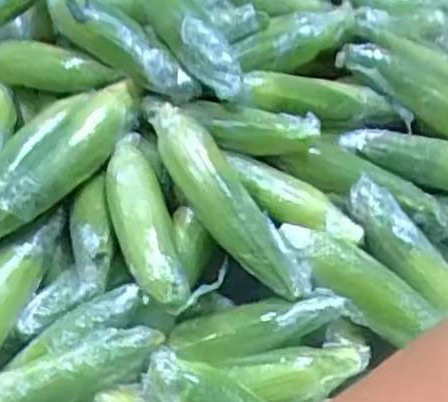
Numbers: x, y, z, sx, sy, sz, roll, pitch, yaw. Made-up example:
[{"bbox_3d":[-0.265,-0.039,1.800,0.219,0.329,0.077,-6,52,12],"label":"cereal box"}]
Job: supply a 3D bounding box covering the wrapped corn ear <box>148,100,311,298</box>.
[{"bbox_3d":[-0.003,-0.003,0.748,0.052,0.043,0.249,-22,68,-40],"label":"wrapped corn ear"}]

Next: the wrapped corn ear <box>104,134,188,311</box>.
[{"bbox_3d":[-0.079,0.018,0.736,0.055,0.044,0.212,-7,51,-19],"label":"wrapped corn ear"}]

